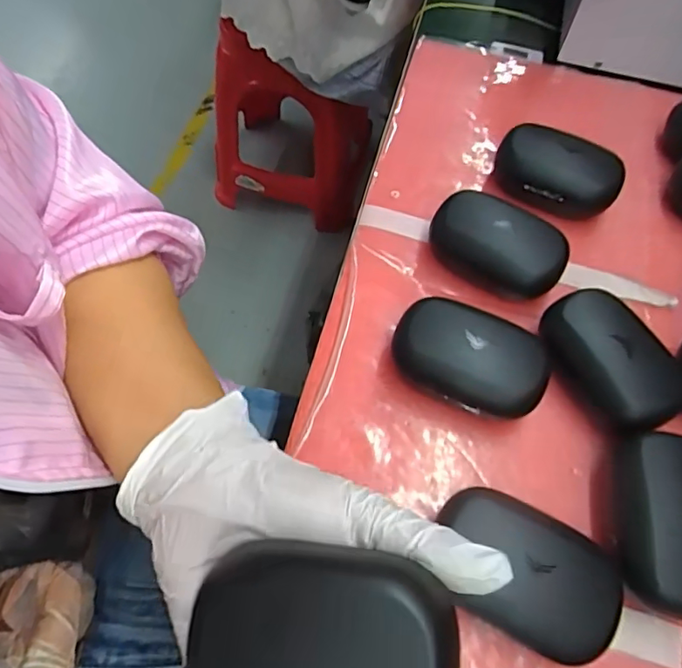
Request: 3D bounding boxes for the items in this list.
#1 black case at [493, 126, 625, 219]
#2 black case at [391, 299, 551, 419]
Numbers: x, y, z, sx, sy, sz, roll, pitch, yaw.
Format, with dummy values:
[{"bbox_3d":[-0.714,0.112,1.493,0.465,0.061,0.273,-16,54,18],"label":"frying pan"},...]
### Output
[{"bbox_3d":[0.151,-0.110,0.379,0.084,0.031,0.054,25,63,12],"label":"black case"},{"bbox_3d":[0.072,0.015,0.306,0.084,0.037,0.055,28,63,13],"label":"black case"}]

